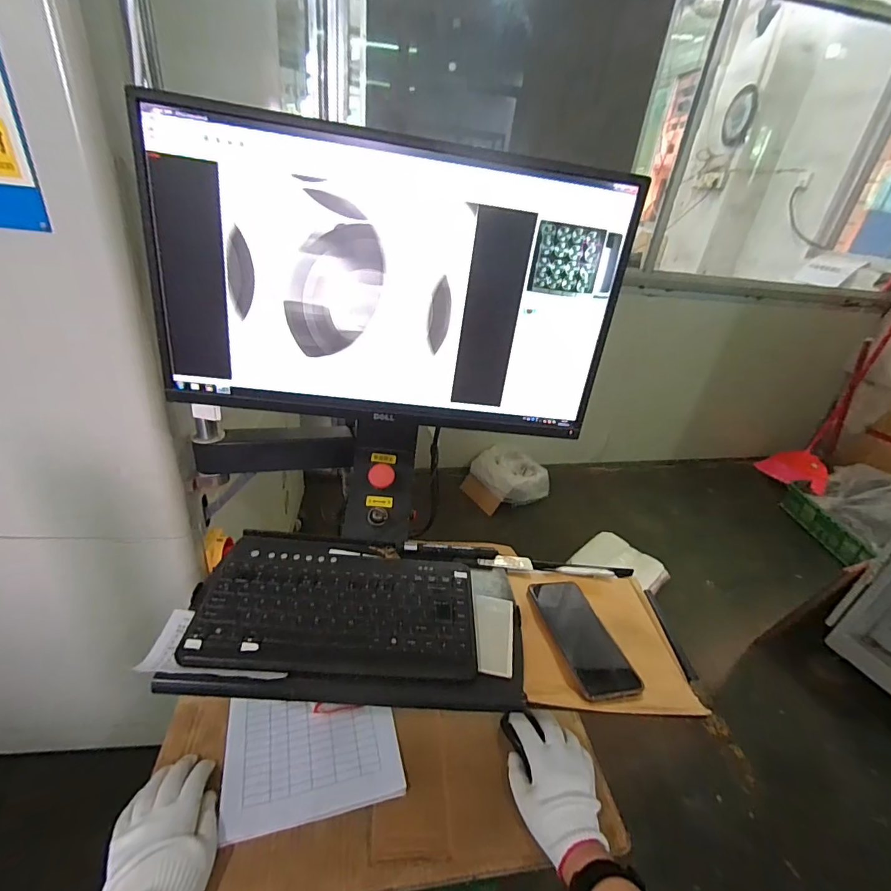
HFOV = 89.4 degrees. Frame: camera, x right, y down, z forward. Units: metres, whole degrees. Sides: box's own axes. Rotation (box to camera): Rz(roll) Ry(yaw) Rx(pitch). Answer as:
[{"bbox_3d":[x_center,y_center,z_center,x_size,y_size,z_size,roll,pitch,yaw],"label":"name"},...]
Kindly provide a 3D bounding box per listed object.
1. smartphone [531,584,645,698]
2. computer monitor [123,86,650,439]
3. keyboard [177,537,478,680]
[{"bbox_3d":[0.169,0.234,0.567,0.075,0.016,0.170,-2,31,-16],"label":"smartphone"},{"bbox_3d":[-0.064,-0.186,0.556,0.555,0.315,0.063,4,30,-7],"label":"computer monitor"},{"bbox_3d":[-0.127,0.191,0.556,0.320,0.027,0.180,5,30,-6],"label":"keyboard"}]

